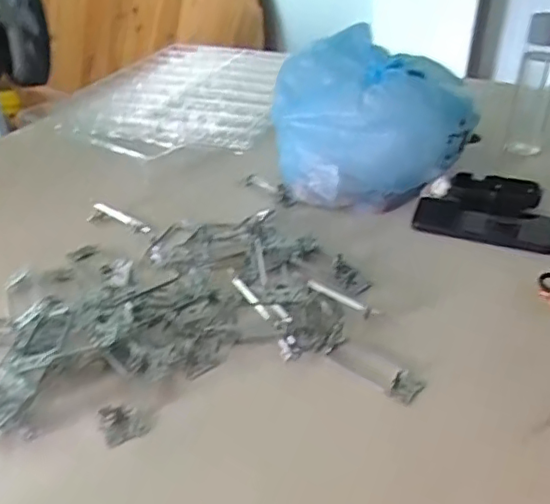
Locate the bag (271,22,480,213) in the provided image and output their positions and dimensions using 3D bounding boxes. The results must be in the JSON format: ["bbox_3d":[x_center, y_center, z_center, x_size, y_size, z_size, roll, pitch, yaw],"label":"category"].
[{"bbox_3d":[0.132,-0.181,0.810,0.254,0.166,0.198,-14,36,-20],"label":"bag"}]

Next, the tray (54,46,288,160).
[{"bbox_3d":[-0.158,-0.279,1.009,0.352,0.052,0.434,10,35,15],"label":"tray"}]

